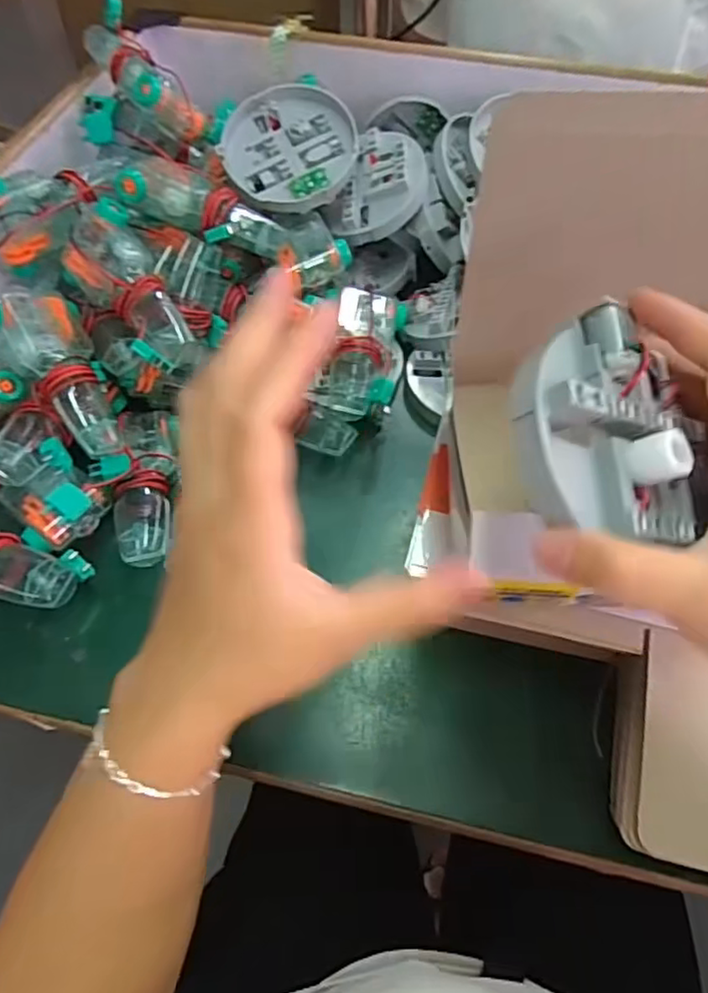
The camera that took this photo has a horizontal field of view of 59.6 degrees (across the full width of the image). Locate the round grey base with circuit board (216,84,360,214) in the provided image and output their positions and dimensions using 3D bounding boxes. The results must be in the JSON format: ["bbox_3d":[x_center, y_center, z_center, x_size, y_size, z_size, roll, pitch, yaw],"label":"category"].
[{"bbox_3d":[-0.052,-0.272,0.485,0.104,0.011,0.102,-1,81,4],"label":"round grey base with circuit board"}]

